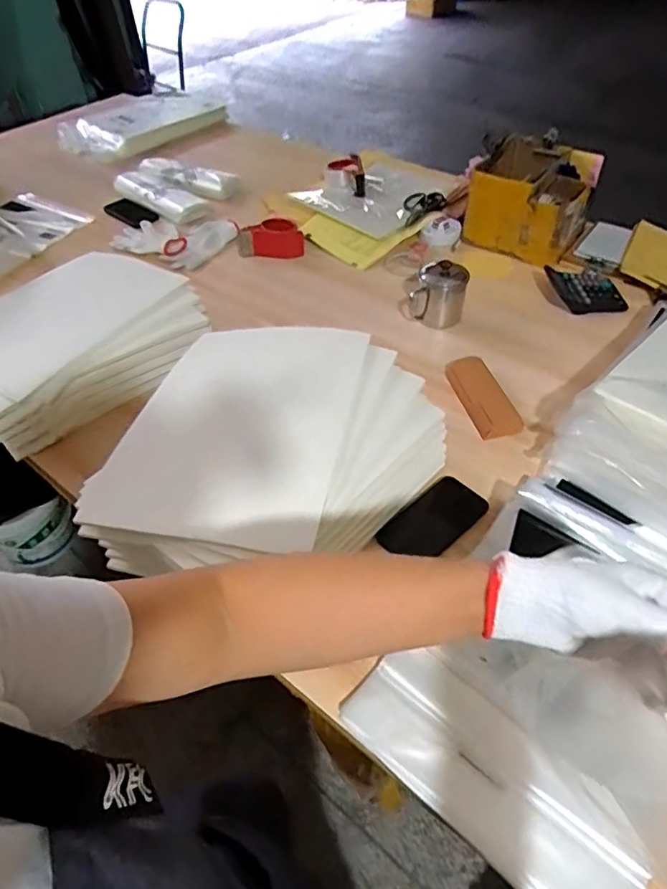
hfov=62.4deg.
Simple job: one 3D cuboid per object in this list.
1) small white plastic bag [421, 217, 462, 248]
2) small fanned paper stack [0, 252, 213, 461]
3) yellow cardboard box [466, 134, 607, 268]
[{"bbox_3d":[0.247,-0.483,1.262,0.088,0.030,0.064,7,49,8],"label":"small white plastic bag"},{"bbox_3d":[-0.449,-0.183,0.957,0.306,0.104,0.409,31,56,26],"label":"small fanned paper stack"},{"bbox_3d":[0.438,-0.546,1.221,0.236,0.134,0.268,22,53,20],"label":"yellow cardboard box"}]

